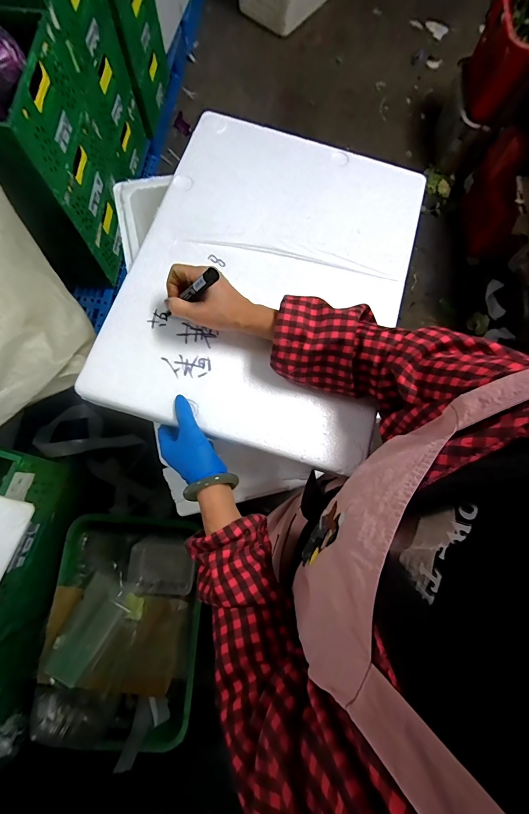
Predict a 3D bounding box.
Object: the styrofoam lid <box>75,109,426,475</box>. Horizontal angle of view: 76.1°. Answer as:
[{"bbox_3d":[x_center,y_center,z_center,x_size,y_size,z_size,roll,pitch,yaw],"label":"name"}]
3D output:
[{"bbox_3d":[0.011,-0.208,0.516,0.397,0.036,0.526,17,75,3],"label":"styrofoam lid"}]

